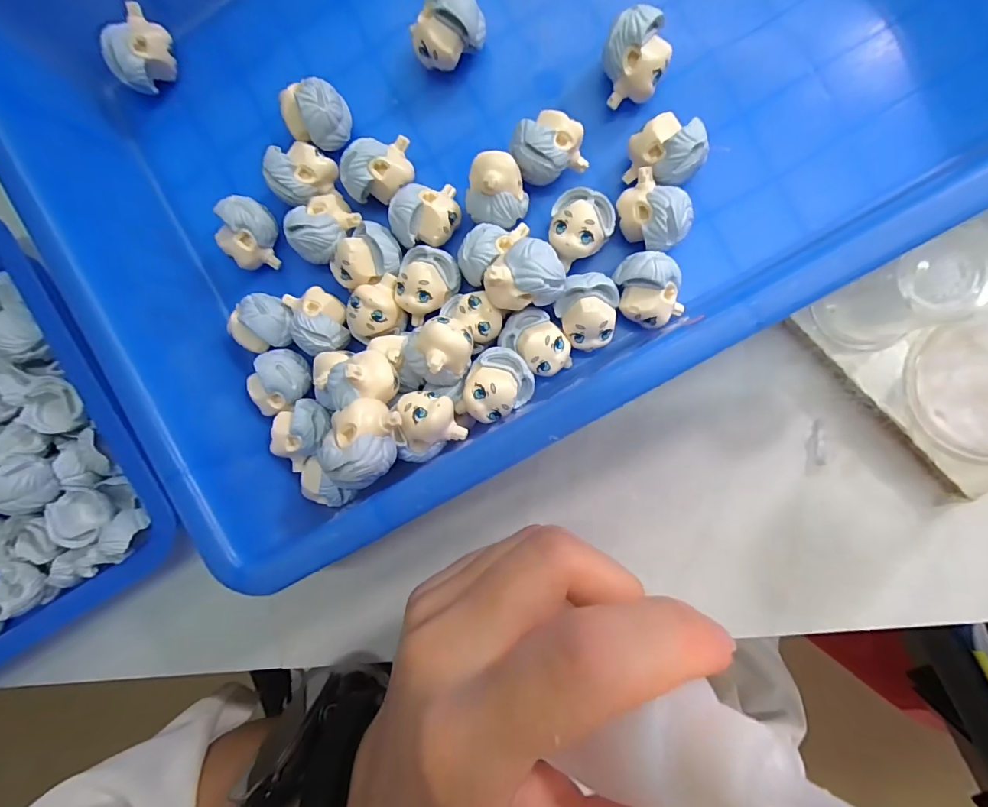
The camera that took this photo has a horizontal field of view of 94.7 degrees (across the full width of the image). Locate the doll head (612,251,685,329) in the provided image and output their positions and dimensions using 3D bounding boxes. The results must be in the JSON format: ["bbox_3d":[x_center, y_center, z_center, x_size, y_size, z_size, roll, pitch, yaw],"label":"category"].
[{"bbox_3d":[0.059,-0.042,0.174,0.022,0.025,0.026,-15,92,9],"label":"doll head"}]

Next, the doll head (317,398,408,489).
[{"bbox_3d":[-0.042,0.013,0.148,0.020,0.017,0.027,18,96,7],"label":"doll head"}]

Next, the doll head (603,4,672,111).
[{"bbox_3d":[0.052,-0.126,0.169,0.022,0.025,0.024,1,94,8],"label":"doll head"}]

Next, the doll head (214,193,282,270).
[{"bbox_3d":[-0.103,-0.071,0.191,0.018,0.024,0.026,14,96,7],"label":"doll head"}]

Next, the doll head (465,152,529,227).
[{"bbox_3d":[0.001,-0.080,0.176,0.022,0.029,0.023,1,94,8],"label":"doll head"}]

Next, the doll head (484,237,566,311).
[{"bbox_3d":[0.011,-0.046,0.163,0.027,0.019,0.023,-7,93,9],"label":"doll head"}]

